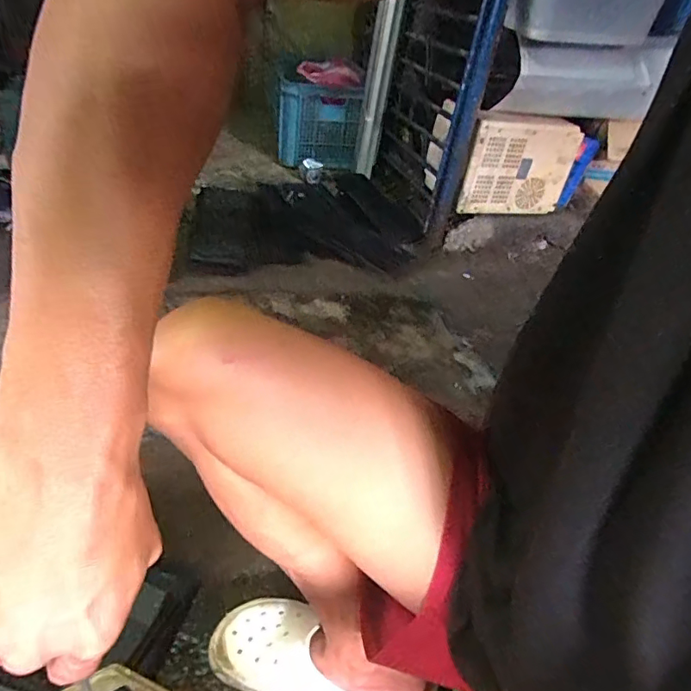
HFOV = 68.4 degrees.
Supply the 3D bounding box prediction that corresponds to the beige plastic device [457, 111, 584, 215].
[{"bbox_3d":[0.512,-0.522,1.493,0.352,0.280,0.051,-4,37,-18],"label":"beige plastic device"}]

